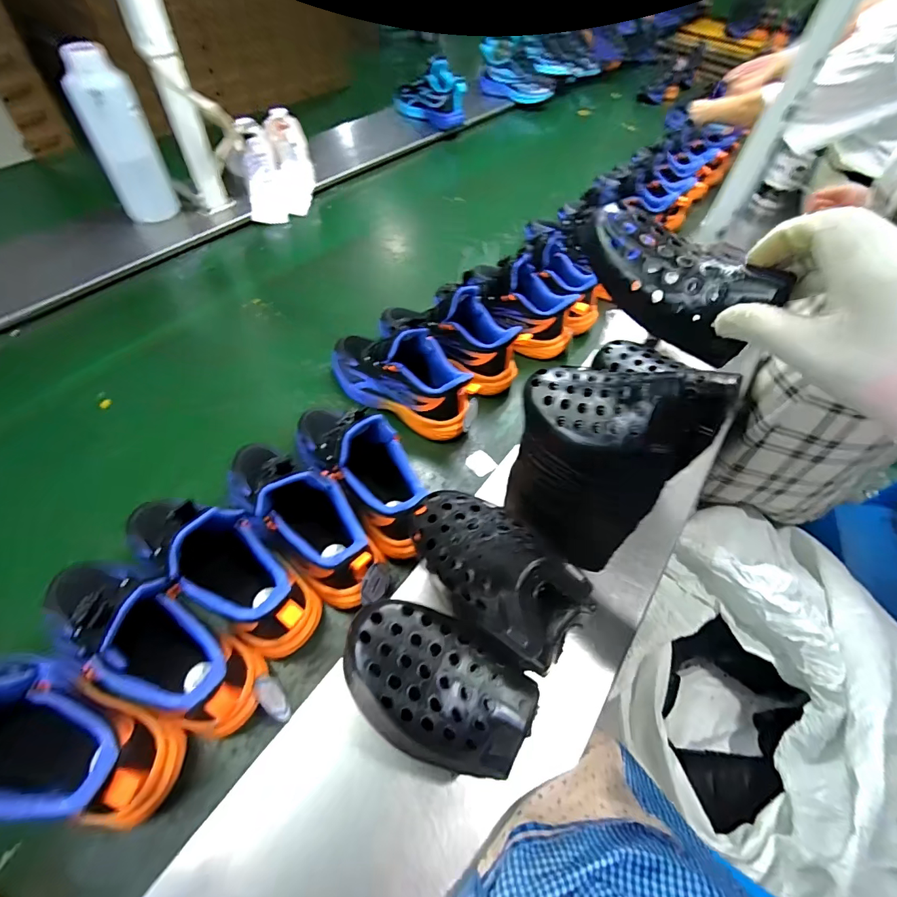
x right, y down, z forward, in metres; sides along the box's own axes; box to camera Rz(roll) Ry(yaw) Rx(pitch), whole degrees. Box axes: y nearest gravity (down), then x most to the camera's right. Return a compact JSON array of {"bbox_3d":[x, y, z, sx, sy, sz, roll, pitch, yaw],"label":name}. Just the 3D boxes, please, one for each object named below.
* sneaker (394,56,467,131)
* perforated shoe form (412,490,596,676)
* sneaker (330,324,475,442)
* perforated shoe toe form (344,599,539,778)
[{"bbox_3d":[-0.051,-1.085,1.344,0.229,0.153,0.099,39,60,21],"label":"sneaker"},{"bbox_3d":[0.028,0.073,0.314,0.083,0.064,0.154,-30,45,-23],"label":"perforated shoe form"},{"bbox_3d":[-0.073,-0.117,0.620,0.244,0.117,0.089,30,57,16],"label":"sneaker"},{"bbox_3d":[-0.011,0.169,0.314,0.136,0.048,0.085,26,82,15],"label":"perforated shoe toe form"}]

